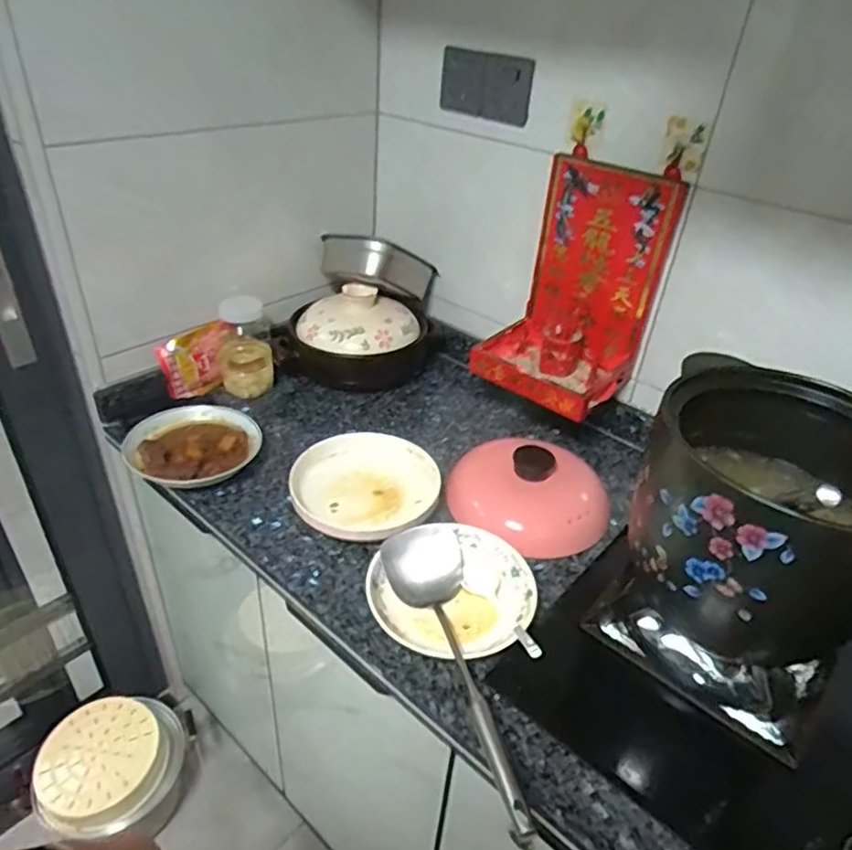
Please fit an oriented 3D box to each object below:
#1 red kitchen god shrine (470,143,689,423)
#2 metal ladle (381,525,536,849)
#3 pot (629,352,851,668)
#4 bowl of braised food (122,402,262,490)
[{"bbox_3d":[0.219,-0.214,0.950,0.213,0.319,0.184,27,41,30],"label":"red kitchen god shrine"},{"bbox_3d":[0.044,0.256,0.689,0.093,0.051,0.349,-11,51,-20],"label":"metal ladle"},{"bbox_3d":[0.355,0.086,0.652,0.250,0.227,0.254,3,35,-2],"label":"pot"},{"bbox_3d":[-0.356,0.032,0.971,0.188,0.039,0.202,3,35,-2],"label":"bowl of braised food"}]

